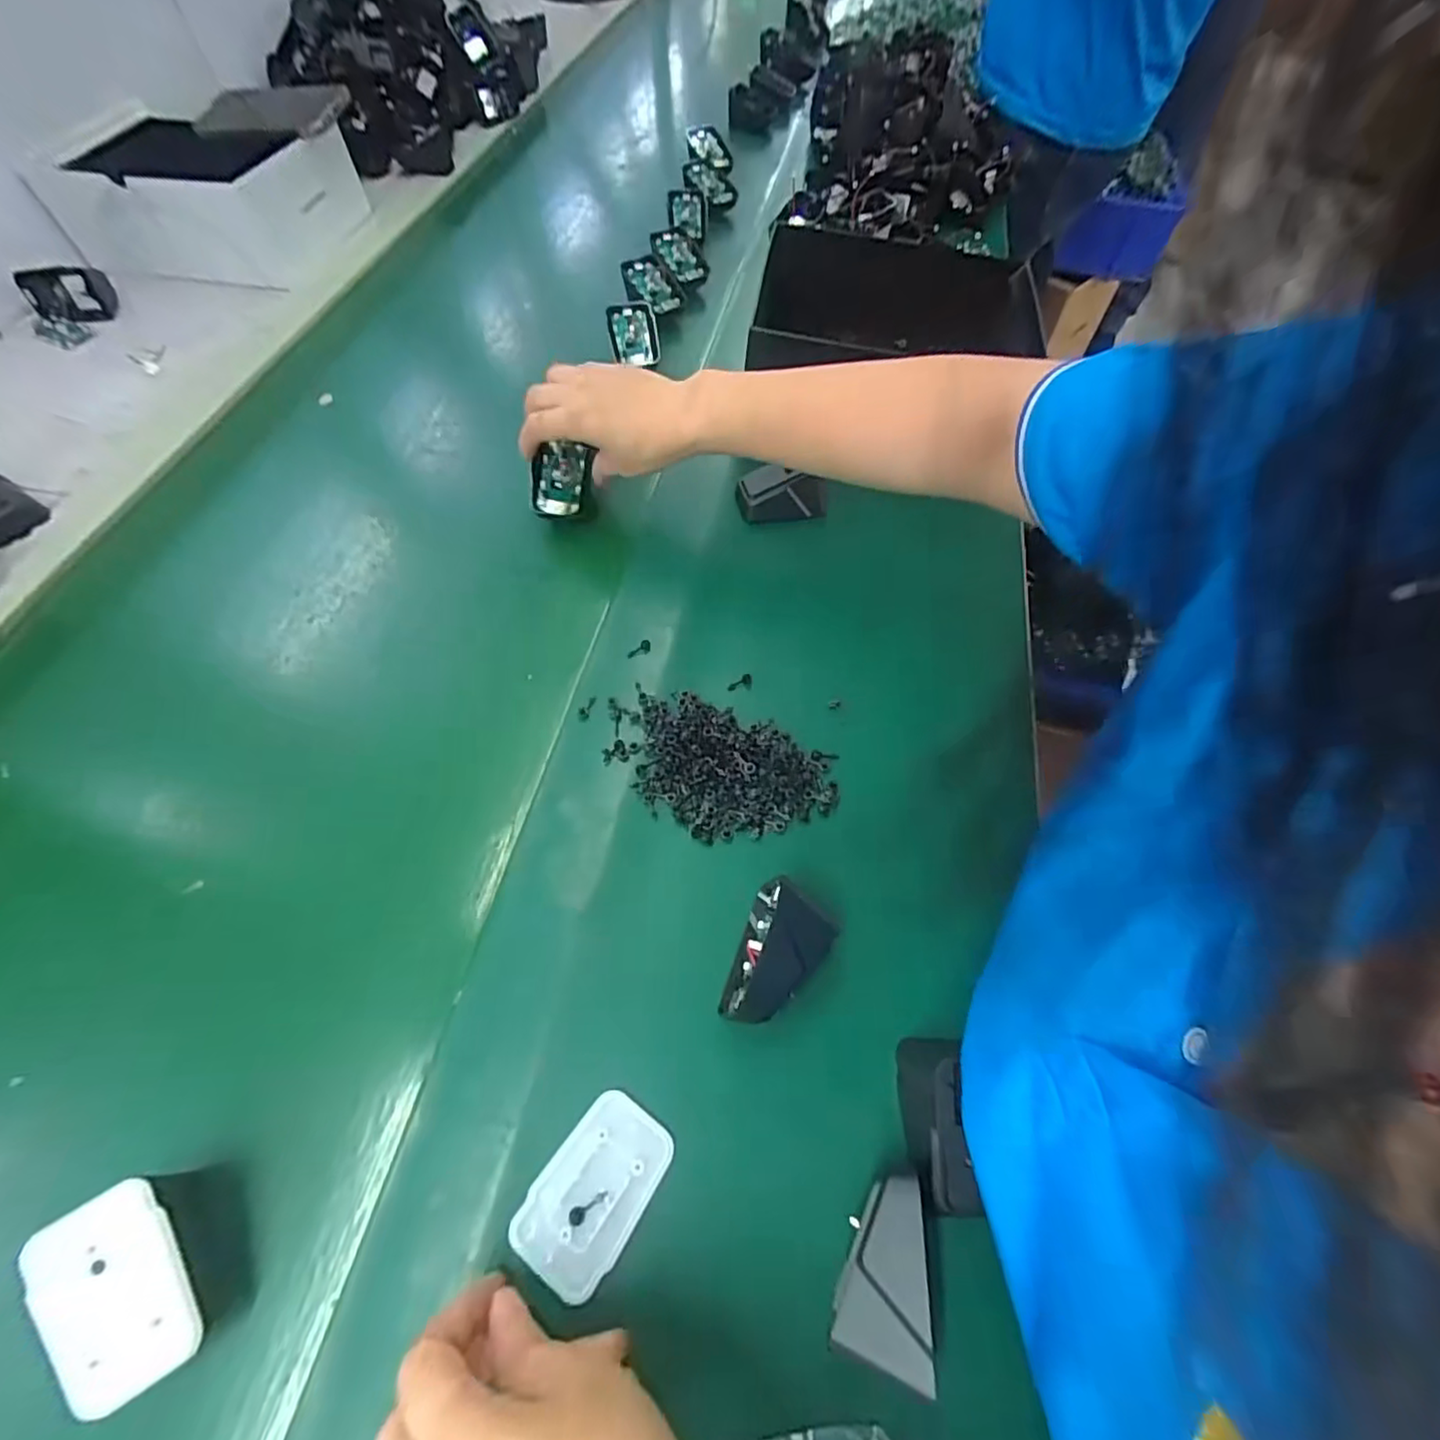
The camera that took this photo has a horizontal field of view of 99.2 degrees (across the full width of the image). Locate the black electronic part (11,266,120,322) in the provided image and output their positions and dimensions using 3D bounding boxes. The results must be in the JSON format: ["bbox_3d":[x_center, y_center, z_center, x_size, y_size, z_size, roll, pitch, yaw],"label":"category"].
[{"bbox_3d":[-0.639,-0.418,0.603,0.072,0.044,0.021,-16,40,-15],"label":"black electronic part"}]

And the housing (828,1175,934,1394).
[{"bbox_3d":[0.064,0.218,0.248,0.033,0.041,0.058,13,59,6],"label":"housing"}]

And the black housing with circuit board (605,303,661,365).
[{"bbox_3d":[-0.082,-0.365,0.583,0.046,0.018,0.066,-7,82,-1],"label":"black housing with circuit board"}]

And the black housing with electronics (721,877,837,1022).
[{"bbox_3d":[0.025,0.119,0.306,0.042,0.034,0.066,32,63,16],"label":"black housing with electronics"}]

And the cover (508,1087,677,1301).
[{"bbox_3d":[-0.055,0.207,0.270,0.045,0.004,0.069,33,63,16],"label":"cover"}]

